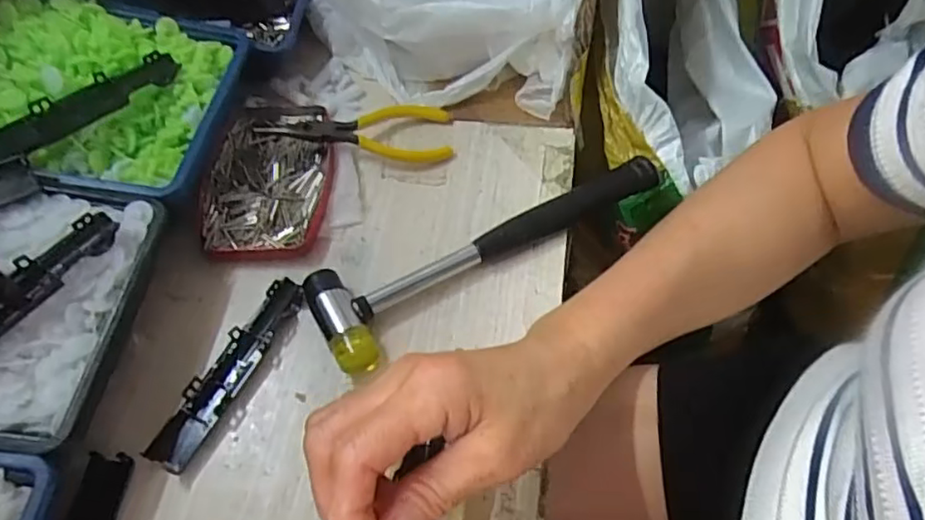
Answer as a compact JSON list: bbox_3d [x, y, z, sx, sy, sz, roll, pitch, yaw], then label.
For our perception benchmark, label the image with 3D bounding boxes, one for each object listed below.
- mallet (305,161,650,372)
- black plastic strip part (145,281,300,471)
[{"bbox_3d":[0.022,-0.013,0.383,0.234,0.020,0.059,-27,61,-14],"label":"mallet"},{"bbox_3d":[-0.129,0.060,0.352,0.023,0.010,0.118,23,61,16],"label":"black plastic strip part"}]

